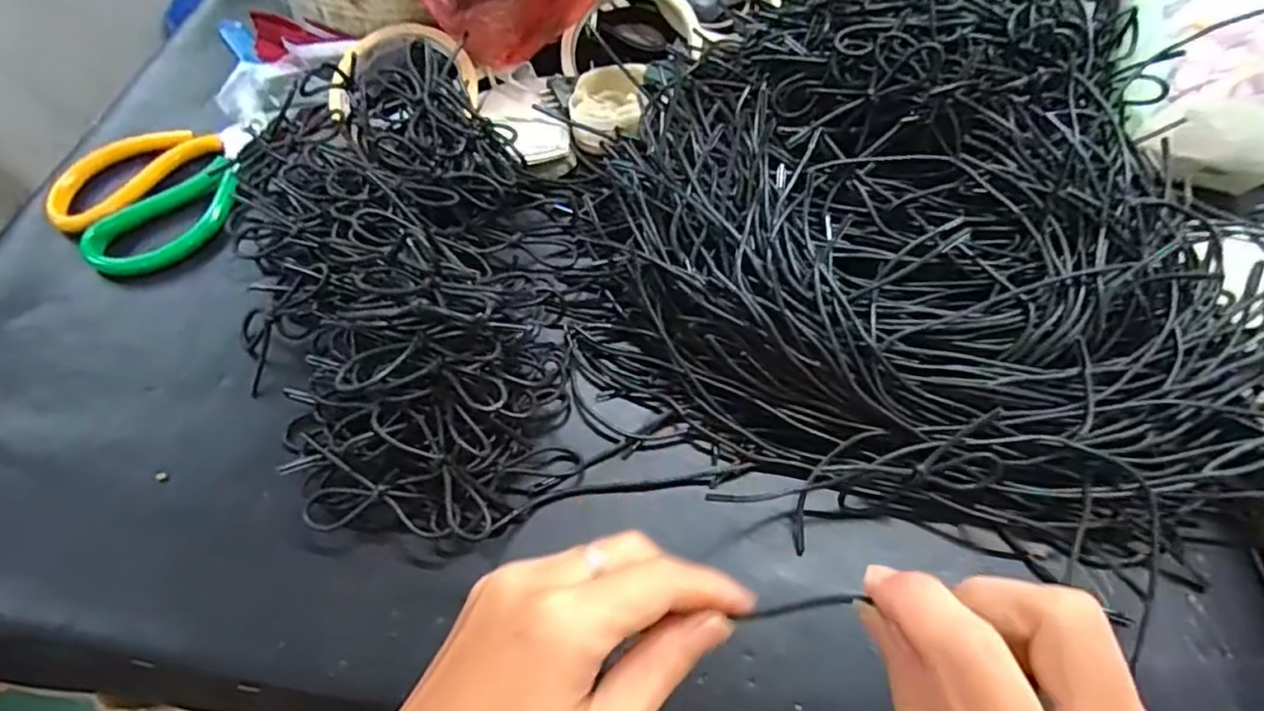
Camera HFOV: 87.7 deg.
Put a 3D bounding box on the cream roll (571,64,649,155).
[{"bbox_3d":[-0.015,-0.151,0.400,0.045,0.024,0.047,0,61,0],"label":"cream roll"}]

